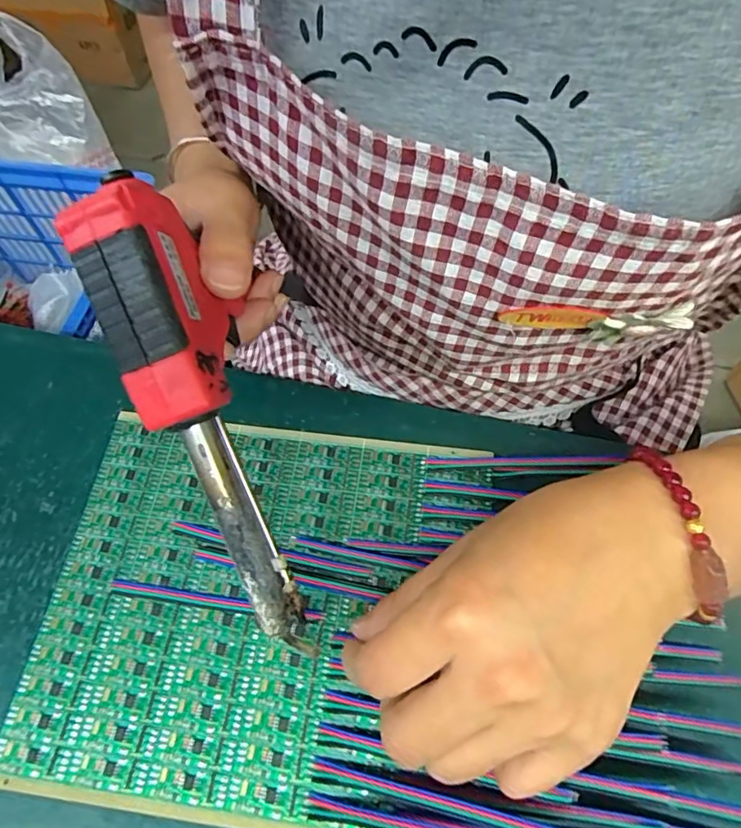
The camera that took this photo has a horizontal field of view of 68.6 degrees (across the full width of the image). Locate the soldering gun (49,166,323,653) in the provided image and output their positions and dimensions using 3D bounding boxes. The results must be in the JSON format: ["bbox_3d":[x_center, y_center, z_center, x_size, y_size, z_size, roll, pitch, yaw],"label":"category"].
[{"bbox_3d":[-0.063,0.003,0.210,0.037,0.049,0.169,-20,98,-7],"label":"soldering gun"}]

